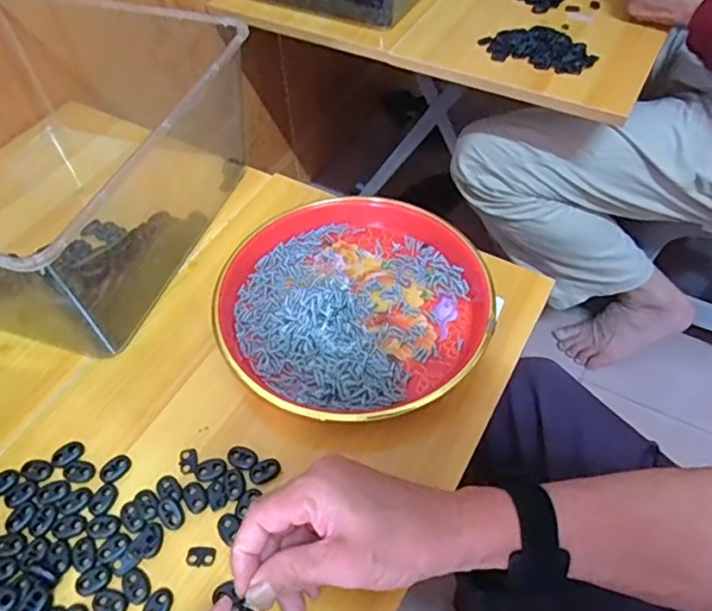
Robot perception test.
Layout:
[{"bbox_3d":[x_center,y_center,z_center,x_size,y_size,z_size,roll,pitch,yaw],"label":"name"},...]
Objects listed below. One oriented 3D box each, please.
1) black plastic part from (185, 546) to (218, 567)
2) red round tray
[{"bbox_3d":[-0.099,0.160,0.372,0.019,0.004,0.012,-1,53,2],"label":"black plastic part"},{"bbox_3d":[-0.003,-0.007,0.475,0.212,0.026,0.201,-1,53,1],"label":"red round tray"}]

